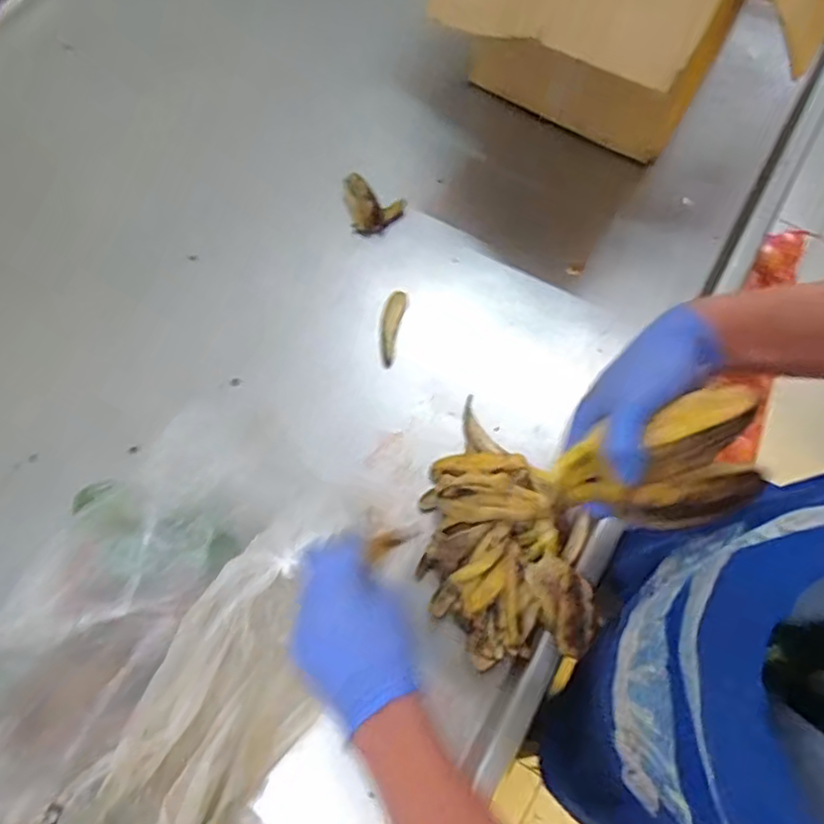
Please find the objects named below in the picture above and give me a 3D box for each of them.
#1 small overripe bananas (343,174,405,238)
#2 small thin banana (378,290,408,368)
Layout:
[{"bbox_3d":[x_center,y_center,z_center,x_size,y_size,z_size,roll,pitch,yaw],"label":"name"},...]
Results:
[{"bbox_3d":[-0.059,-0.268,0.819,0.080,0.036,0.062,27,73,10],"label":"small overripe bananas"},{"bbox_3d":[-0.027,-0.106,0.779,0.025,0.029,0.096,12,71,5],"label":"small thin banana"}]

